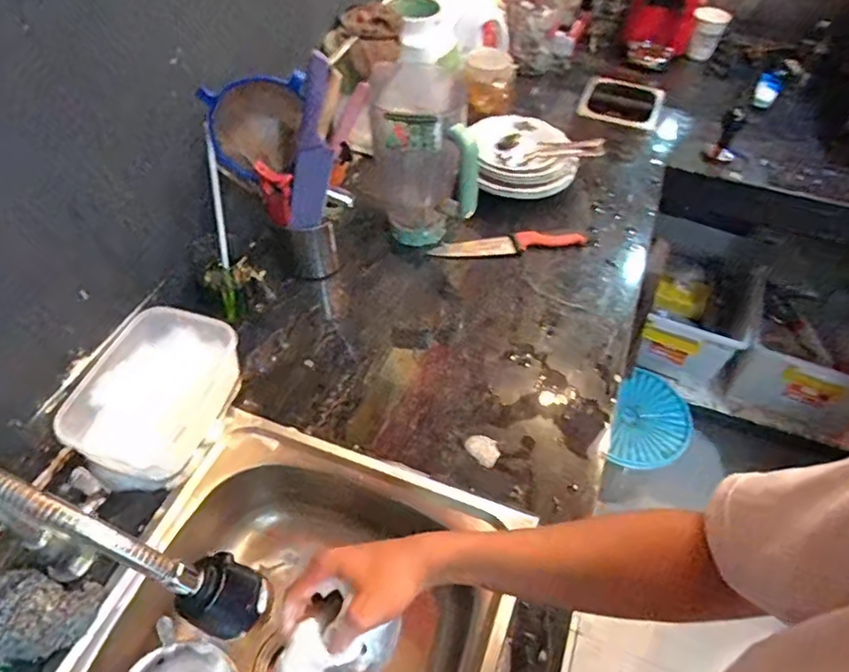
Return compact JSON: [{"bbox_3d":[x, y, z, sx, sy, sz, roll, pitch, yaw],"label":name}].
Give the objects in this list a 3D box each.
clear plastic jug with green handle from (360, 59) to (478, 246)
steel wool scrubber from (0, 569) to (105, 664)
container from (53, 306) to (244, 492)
[{"bbox_3d":[-0.004,-0.262,0.865,0.167,0.257,0.127,6,51,2],"label":"clear plastic jug with green handle"},{"bbox_3d":[-0.370,0.272,0.565,0.094,0.046,0.077,1,51,-2],"label":"steel wool scrubber"},{"bbox_3d":[-0.322,0.070,0.700,0.148,0.080,0.200,12,51,8],"label":"container"}]

